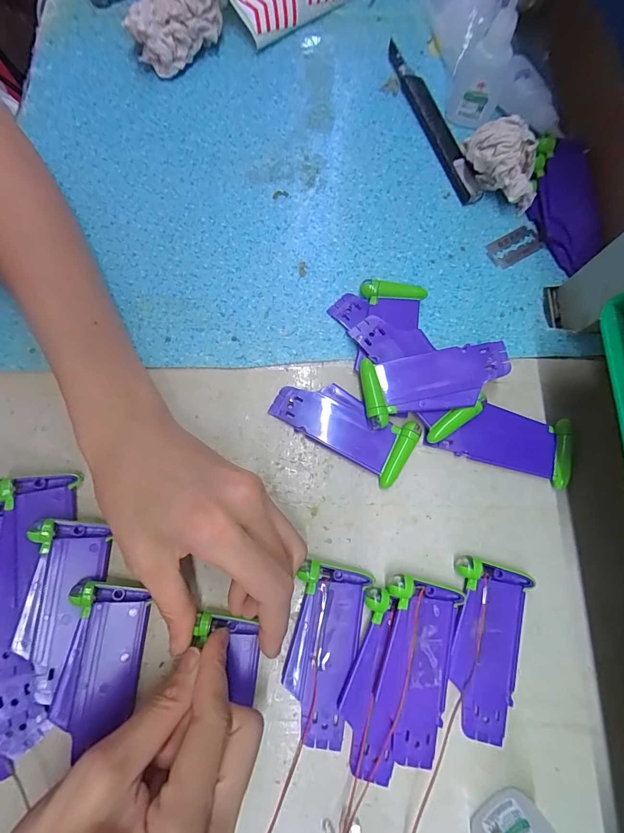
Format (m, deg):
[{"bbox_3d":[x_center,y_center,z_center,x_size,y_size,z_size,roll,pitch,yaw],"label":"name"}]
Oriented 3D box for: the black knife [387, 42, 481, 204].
[{"bbox_3d":[0.093,-0.231,0.297,0.020,0.011,0.154,-18,77,-6],"label":"black knife"}]

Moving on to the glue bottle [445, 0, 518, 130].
[{"bbox_3d":[0.125,-0.254,0.269,0.032,0.067,0.036,19,76,4],"label":"glue bottle"}]

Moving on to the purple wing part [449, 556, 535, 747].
[{"bbox_3d":[0.096,0.129,0.212,0.038,0.008,0.089,14,76,2],"label":"purple wing part"}]

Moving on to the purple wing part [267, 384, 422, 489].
[{"bbox_3d":[0.020,0.004,0.242,0.089,0.010,0.039,32,77,7],"label":"purple wing part"}]

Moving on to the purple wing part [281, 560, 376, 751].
[{"bbox_3d":[0.005,0.129,0.210,0.039,0.009,0.088,14,76,2],"label":"purple wing part"}]

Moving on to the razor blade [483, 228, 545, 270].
[{"bbox_3d":[0.147,-0.123,0.279,0.041,0.004,0.022,-31,84,-10],"label":"razor blade"}]

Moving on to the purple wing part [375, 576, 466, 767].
[{"bbox_3d":[0.055,0.136,0.206,0.039,0.012,0.089,14,76,2],"label":"purple wing part"}]

